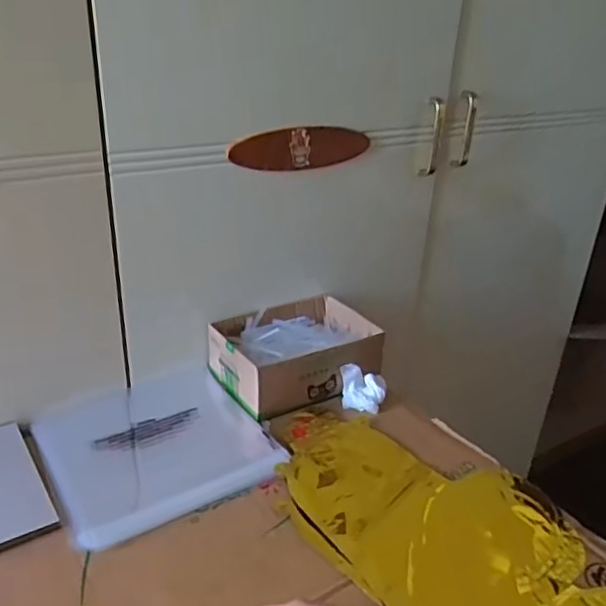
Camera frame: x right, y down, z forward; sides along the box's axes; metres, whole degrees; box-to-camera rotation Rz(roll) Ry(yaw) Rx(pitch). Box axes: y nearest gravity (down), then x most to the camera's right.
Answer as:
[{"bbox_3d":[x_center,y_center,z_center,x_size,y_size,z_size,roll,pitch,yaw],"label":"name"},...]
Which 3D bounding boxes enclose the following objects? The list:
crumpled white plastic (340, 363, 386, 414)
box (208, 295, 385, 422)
[{"bbox_3d":[0.072,0.095,0.695,0.053,0.034,0.048,2,27,-4],"label":"crumpled white plastic"},{"bbox_3d":[-0.005,0.059,0.730,0.188,0.059,0.136,-15,32,-32],"label":"box"}]

